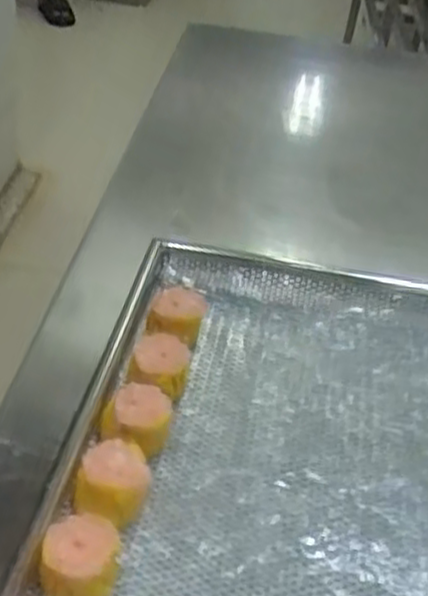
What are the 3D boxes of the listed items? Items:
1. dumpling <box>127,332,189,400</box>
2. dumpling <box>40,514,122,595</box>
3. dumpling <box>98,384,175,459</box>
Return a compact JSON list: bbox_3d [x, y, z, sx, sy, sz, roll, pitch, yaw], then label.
[{"bbox_3d":[-0.034,0.048,0.488,0.033,0.034,0.040,8,37,3],"label":"dumpling"},{"bbox_3d":[-0.063,0.130,0.370,0.035,0.033,0.039,0,37,-8],"label":"dumpling"},{"bbox_3d":[-0.045,0.077,0.448,0.039,0.035,0.048,4,37,-2],"label":"dumpling"}]

